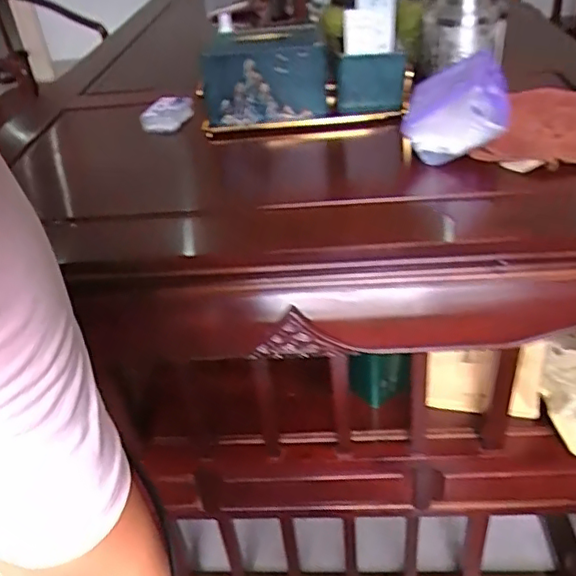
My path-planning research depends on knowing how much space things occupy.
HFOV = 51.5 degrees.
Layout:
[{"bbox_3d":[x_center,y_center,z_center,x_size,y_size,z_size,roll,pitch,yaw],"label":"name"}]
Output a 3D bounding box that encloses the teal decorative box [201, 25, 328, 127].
[{"bbox_3d":[-0.028,-0.294,0.825,0.163,0.101,0.111,0,36,10],"label":"teal decorative box"}]

